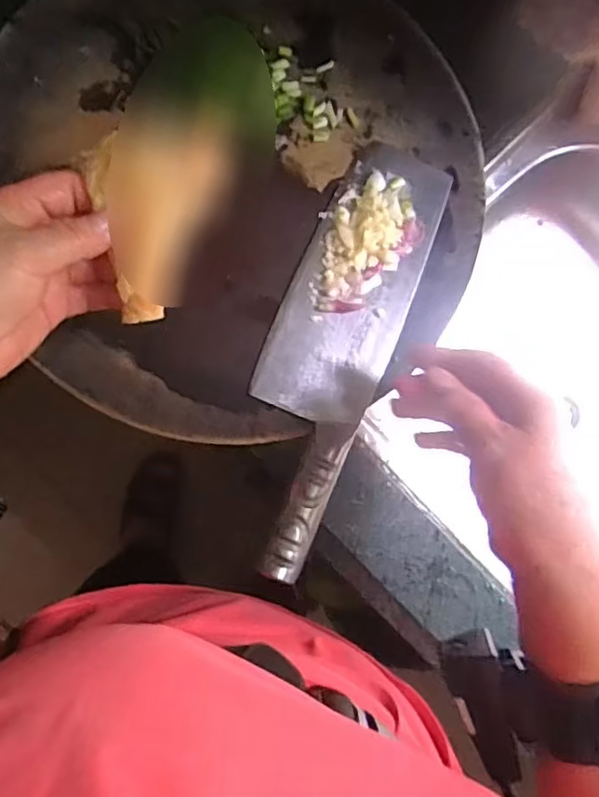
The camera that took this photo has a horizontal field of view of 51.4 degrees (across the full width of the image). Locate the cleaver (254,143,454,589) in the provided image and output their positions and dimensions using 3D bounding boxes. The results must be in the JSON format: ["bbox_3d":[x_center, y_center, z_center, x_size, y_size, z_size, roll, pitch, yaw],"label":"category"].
[{"bbox_3d":[0.022,-0.035,0.426,0.081,0.017,0.301,23,83,-5],"label":"cleaver"}]

